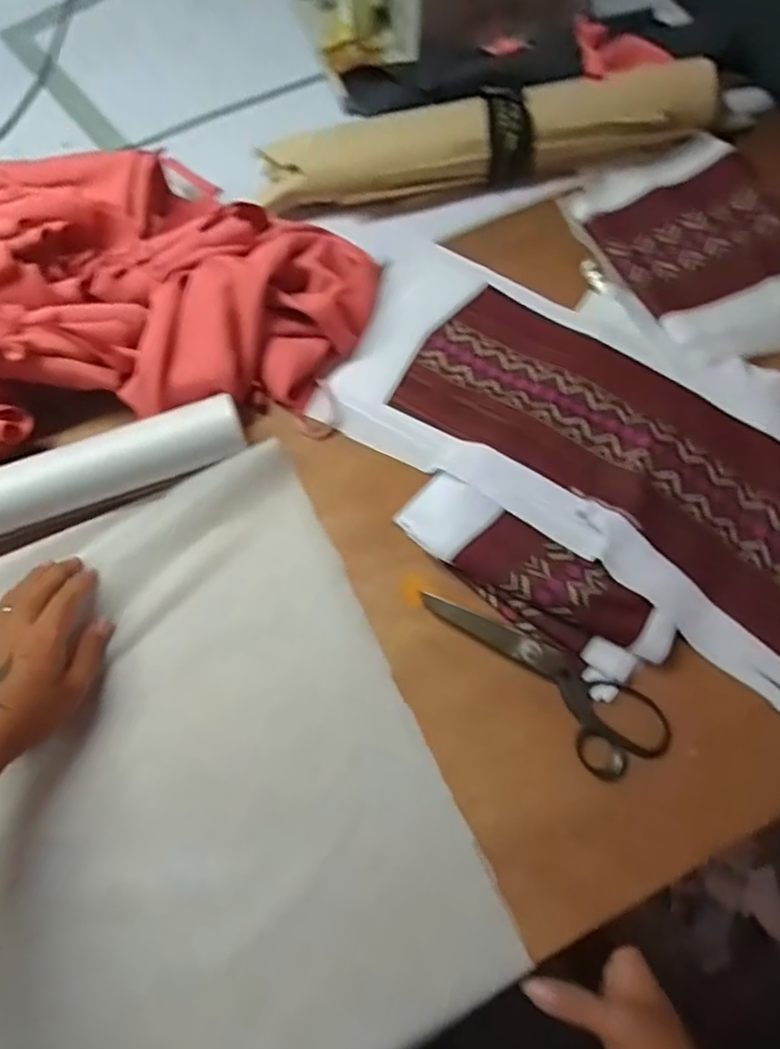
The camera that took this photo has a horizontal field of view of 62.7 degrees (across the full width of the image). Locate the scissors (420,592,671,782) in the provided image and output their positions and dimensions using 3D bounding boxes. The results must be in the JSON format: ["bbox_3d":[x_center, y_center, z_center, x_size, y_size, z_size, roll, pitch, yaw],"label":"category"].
[{"bbox_3d":[0.111,0.124,0.500,0.209,0.015,0.069,29,73,11],"label":"scissors"}]

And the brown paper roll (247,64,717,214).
[{"bbox_3d":[0.103,-0.405,0.673,0.470,0.071,0.068,-10,70,-2],"label":"brown paper roll"}]

